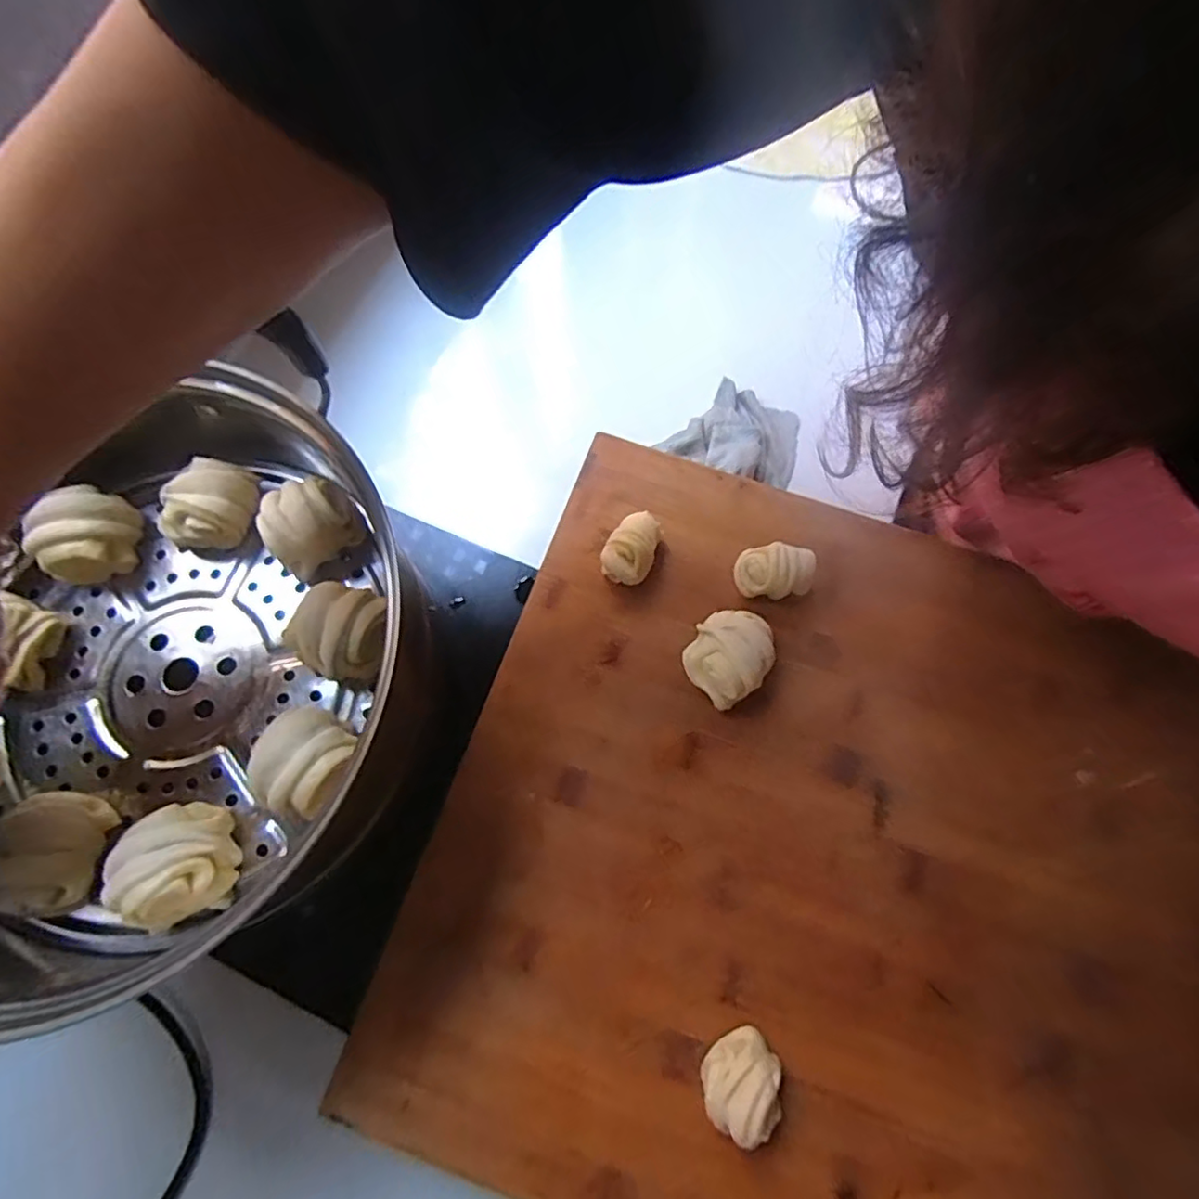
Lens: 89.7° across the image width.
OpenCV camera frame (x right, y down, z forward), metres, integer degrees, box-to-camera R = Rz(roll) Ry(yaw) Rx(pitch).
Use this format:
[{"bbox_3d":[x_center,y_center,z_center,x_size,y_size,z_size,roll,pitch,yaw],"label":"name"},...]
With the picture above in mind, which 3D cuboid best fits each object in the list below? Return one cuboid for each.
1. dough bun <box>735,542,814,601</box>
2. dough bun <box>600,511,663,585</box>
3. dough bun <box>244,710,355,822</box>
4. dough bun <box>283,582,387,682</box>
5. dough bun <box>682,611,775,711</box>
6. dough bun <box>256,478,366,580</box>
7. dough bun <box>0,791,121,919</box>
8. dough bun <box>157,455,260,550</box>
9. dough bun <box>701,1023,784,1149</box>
[{"bbox_3d":[0.106,-0.016,0.367,0.047,0.027,0.030,-10,73,-3],"label":"dough bun"},{"bbox_3d":[0.020,-0.032,0.370,0.030,0.023,0.043,24,74,7],"label":"dough bun"},{"bbox_3d":[-0.134,0.076,0.280,0.038,0.035,0.043,19,73,9],"label":"dough bun"},{"bbox_3d":[-0.126,0.018,0.302,0.047,0.029,0.043,-1,71,3],"label":"dough bun"},{"bbox_3d":[0.074,0.032,0.348,0.049,0.033,0.045,-41,74,-11],"label":"dough bun"},{"bbox_3d":[-0.150,-0.039,0.315,0.048,0.038,0.037,-41,74,-11],"label":"dough bun"},{"bbox_3d":[-0.243,0.113,0.270,0.036,0.033,0.048,1,73,0],"label":"dough bun"},{"bbox_3d":[-0.204,-0.048,0.320,0.037,0.034,0.046,19,73,9],"label":"dough bun"},{"bbox_3d":[0.066,0.227,0.285,0.031,0.032,0.039,24,74,11],"label":"dough bun"}]

